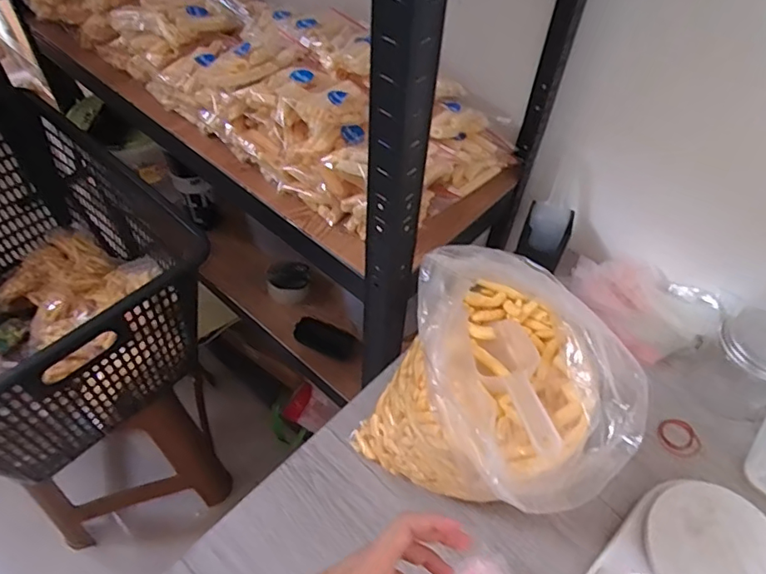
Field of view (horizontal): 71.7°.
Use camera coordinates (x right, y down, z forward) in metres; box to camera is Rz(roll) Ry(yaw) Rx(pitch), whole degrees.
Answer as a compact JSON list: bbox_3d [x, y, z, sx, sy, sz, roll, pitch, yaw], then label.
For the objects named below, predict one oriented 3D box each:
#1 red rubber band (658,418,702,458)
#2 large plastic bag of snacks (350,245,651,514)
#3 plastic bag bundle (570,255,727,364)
[{"bbox_3d":[0.337,0.171,0.603,0.045,0.004,0.045,2,51,-2],"label":"red rubber band"},{"bbox_3d":[0.101,0.102,0.468,0.173,0.268,0.196,-27,58,-23],"label":"large plastic bag of snacks"},{"bbox_3d":[0.328,0.018,0.678,0.140,0.067,0.169,-25,57,-21],"label":"plastic bag bundle"}]

